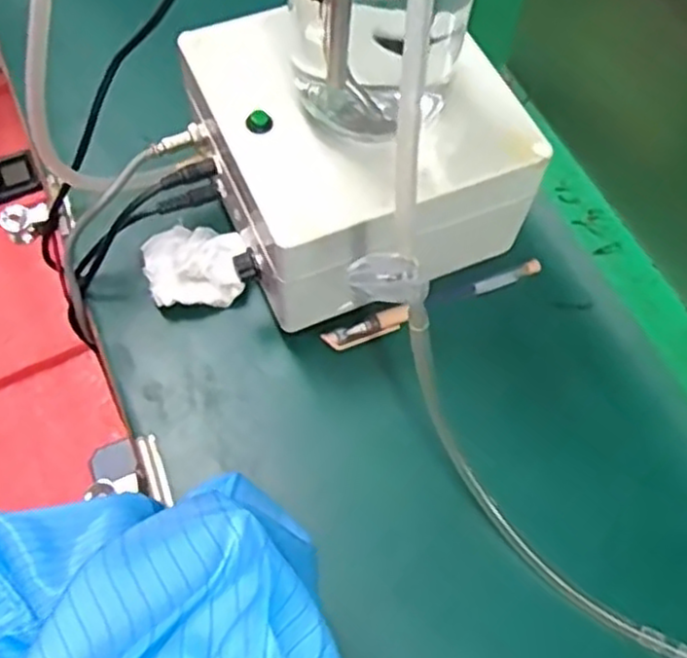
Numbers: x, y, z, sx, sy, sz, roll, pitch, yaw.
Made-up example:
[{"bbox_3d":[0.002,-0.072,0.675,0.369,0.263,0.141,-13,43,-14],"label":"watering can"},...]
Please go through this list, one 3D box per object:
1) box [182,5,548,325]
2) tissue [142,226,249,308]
[{"bbox_3d":[0.009,-0.101,0.441,0.160,0.111,0.157,-21,65,-11],"label":"box"},{"bbox_3d":[-0.094,-0.040,0.457,0.063,0.030,0.054,-7,63,-4],"label":"tissue"}]

